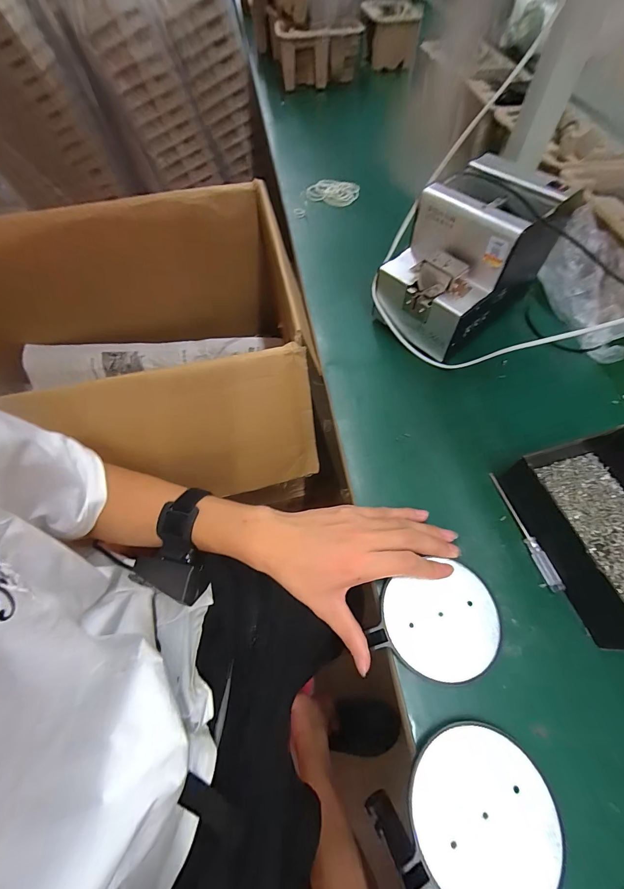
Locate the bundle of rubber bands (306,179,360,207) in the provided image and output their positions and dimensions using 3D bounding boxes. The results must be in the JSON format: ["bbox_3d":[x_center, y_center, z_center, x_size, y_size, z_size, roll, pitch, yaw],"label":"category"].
[{"bbox_3d":[0.039,-0.473,0.632,0.094,0.019,0.053,17,64,10],"label":"bundle of rubber bands"}]

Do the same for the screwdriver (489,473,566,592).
[{"bbox_3d":[0.203,0.079,0.325,0.010,0.008,0.116,-13,62,-5],"label":"screwdriver"}]

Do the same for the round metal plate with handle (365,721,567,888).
[{"bbox_3d":[0.109,0.256,0.227,0.112,0.015,0.093,-27,65,-12],"label":"round metal plate with handle"}]

